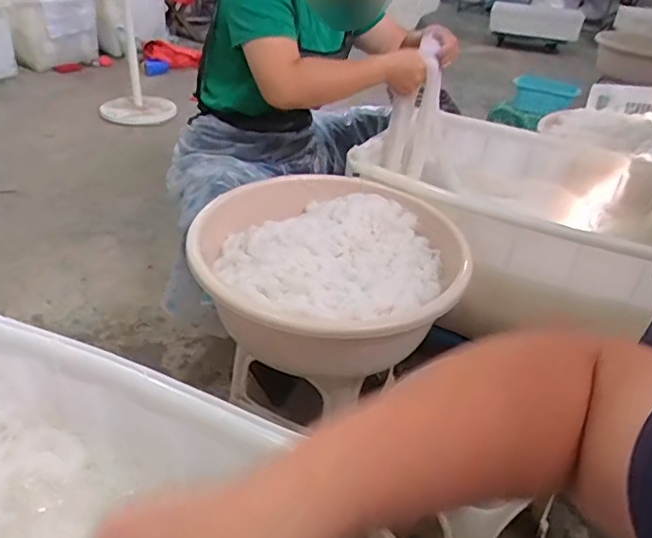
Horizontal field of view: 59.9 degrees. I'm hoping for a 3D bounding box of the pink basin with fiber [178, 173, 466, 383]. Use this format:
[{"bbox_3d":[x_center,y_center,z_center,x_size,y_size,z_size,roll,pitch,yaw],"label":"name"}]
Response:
[{"bbox_3d":[-0.002,0.001,1.008,0.429,0.157,0.452,4,33,-3],"label":"pink basin with fiber"}]

